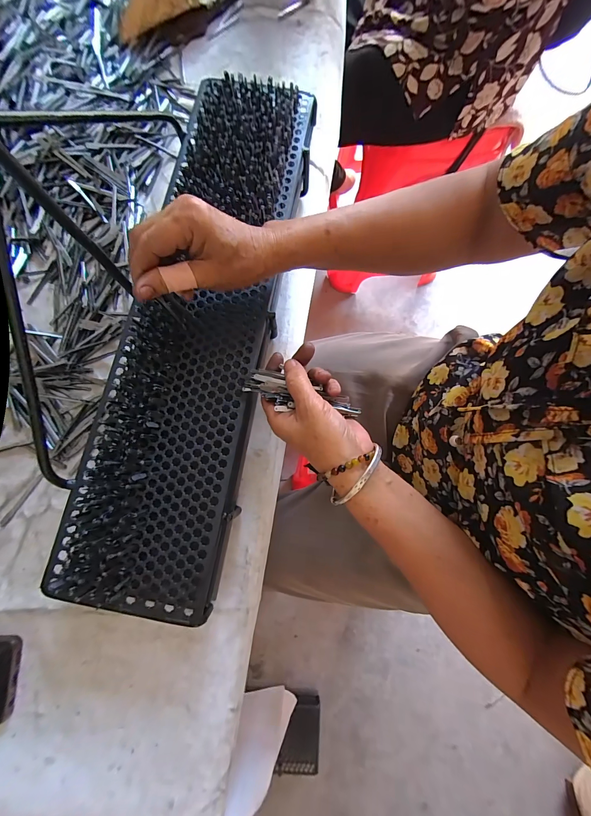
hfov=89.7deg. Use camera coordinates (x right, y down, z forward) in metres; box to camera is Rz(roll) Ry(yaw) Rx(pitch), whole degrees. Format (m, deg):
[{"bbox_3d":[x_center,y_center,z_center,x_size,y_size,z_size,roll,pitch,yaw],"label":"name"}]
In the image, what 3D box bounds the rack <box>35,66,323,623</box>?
[{"bbox_3d":[-0.099,-0.103,0.308,0.147,0.028,0.576,11,80,3],"label":"rack"}]

